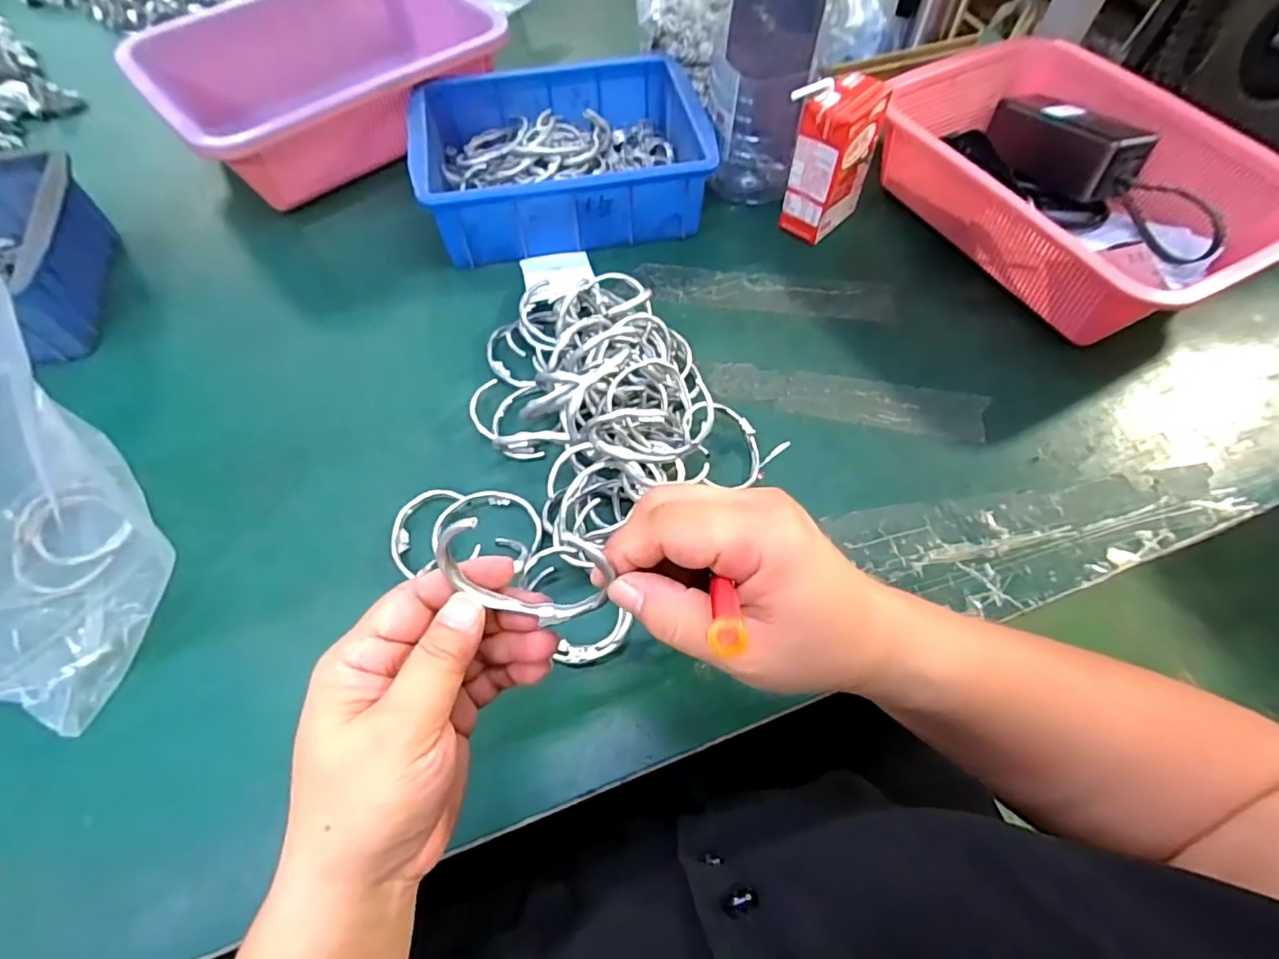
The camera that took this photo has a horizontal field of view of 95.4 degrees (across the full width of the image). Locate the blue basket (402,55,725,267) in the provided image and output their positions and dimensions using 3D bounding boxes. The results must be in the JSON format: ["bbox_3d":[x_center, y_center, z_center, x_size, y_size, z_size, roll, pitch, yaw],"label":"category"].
[{"bbox_3d":[-0.068,-0.286,0.517,0.233,0.069,0.170,-10,63,-5],"label":"blue basket"}]

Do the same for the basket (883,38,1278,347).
[{"bbox_3d":[0.358,-0.245,0.483,0.209,0.088,0.293,-24,65,-12],"label":"basket"}]

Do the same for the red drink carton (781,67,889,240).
[{"bbox_3d":[0.158,-0.265,0.485,0.069,0.113,0.048,-41,69,-19],"label":"red drink carton"}]

